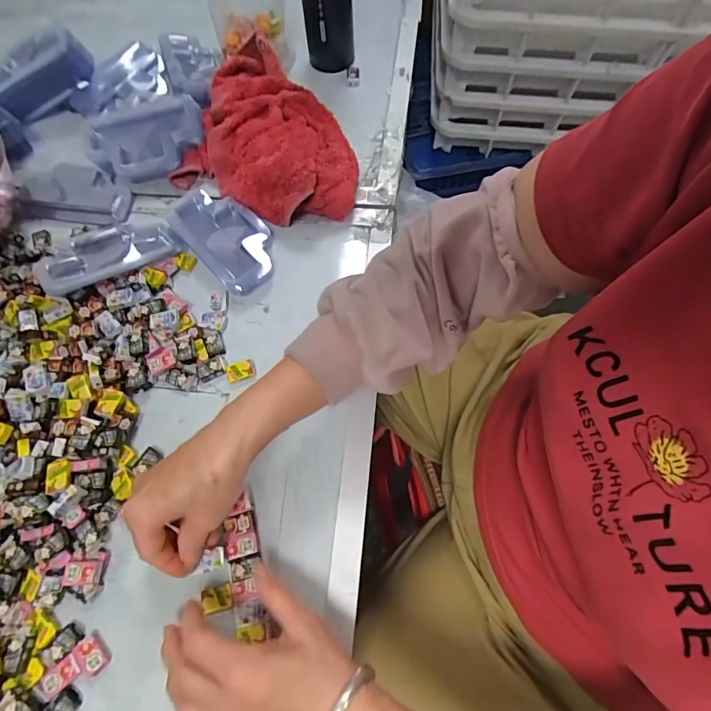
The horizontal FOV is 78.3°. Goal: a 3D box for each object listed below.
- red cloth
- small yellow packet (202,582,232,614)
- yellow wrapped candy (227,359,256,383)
[{"bbox_3d":[-0.085,-0.258,0.515,0.219,0.060,0.202,24,68,13],"label":"red cloth"},{"bbox_3d":[-0.110,0.193,0.346,0.024,0.006,0.018,-14,65,-4],"label":"small yellow packet"},{"bbox_3d":[-0.113,0.014,0.429,0.027,0.008,0.021,-15,66,-4],"label":"yellow wrapped candy"}]

